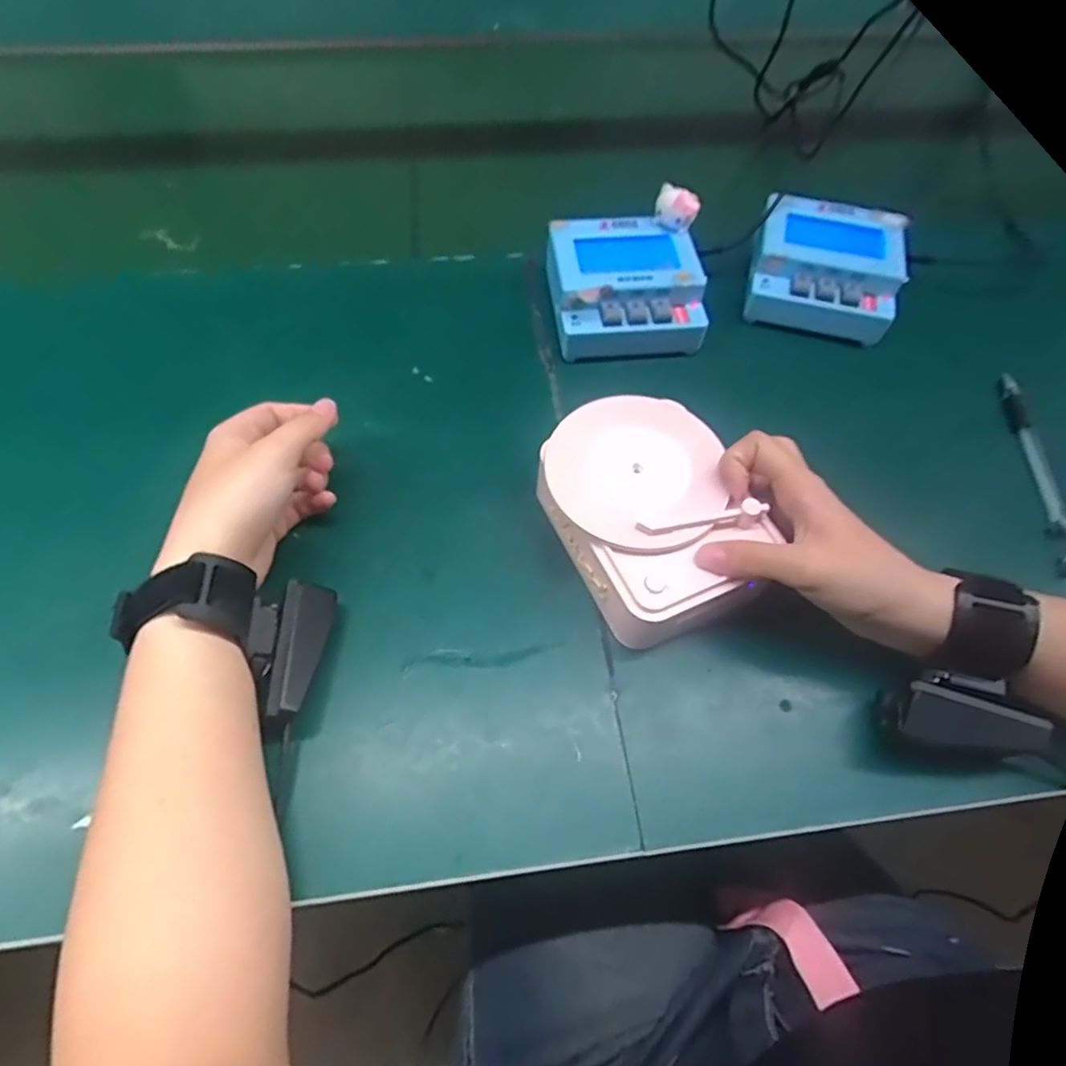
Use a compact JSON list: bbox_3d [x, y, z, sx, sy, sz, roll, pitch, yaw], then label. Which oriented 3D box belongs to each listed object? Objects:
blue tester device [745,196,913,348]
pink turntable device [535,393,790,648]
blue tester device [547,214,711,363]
[{"bbox_3d":[0.218,-0.199,0.477,0.104,0.047,0.094,16,59,7],"label":"blue tester device"},{"bbox_3d":[0.066,-0.009,0.358,0.095,0.051,0.131,-23,62,-15],"label":"pink turntable device"},{"bbox_3d":[0.066,-0.176,0.460,0.105,0.046,0.097,-2,59,-3],"label":"blue tester device"}]

